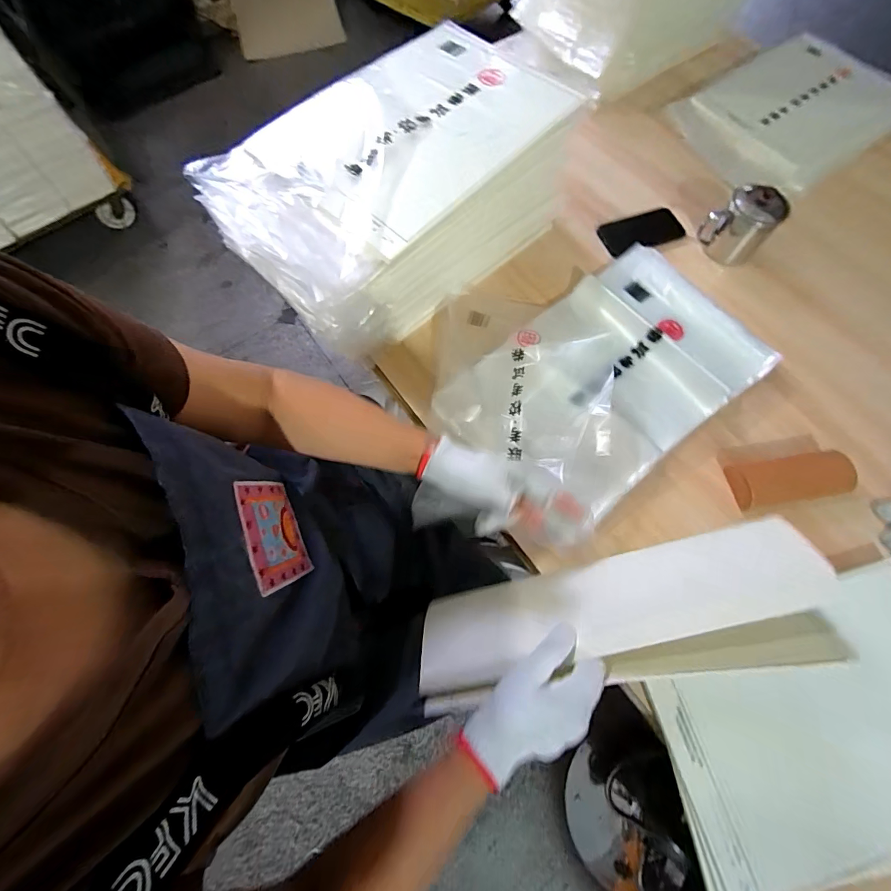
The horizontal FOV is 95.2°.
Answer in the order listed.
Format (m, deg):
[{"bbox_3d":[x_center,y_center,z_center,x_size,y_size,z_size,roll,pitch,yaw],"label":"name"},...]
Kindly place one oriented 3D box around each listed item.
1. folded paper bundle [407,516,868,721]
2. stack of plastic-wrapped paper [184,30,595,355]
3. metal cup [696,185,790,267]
[{"bbox_3d":[0.151,0.170,0.396,0.380,0.061,0.110,-17,69,15],"label":"folded paper bundle"},{"bbox_3d":[-0.063,-0.363,0.619,0.271,0.228,0.468,43,75,14],"label":"stack of plastic-wrapped paper"},{"bbox_3d":[0.499,-0.374,0.687,0.089,0.090,0.089,0,70,0],"label":"metal cup"}]

